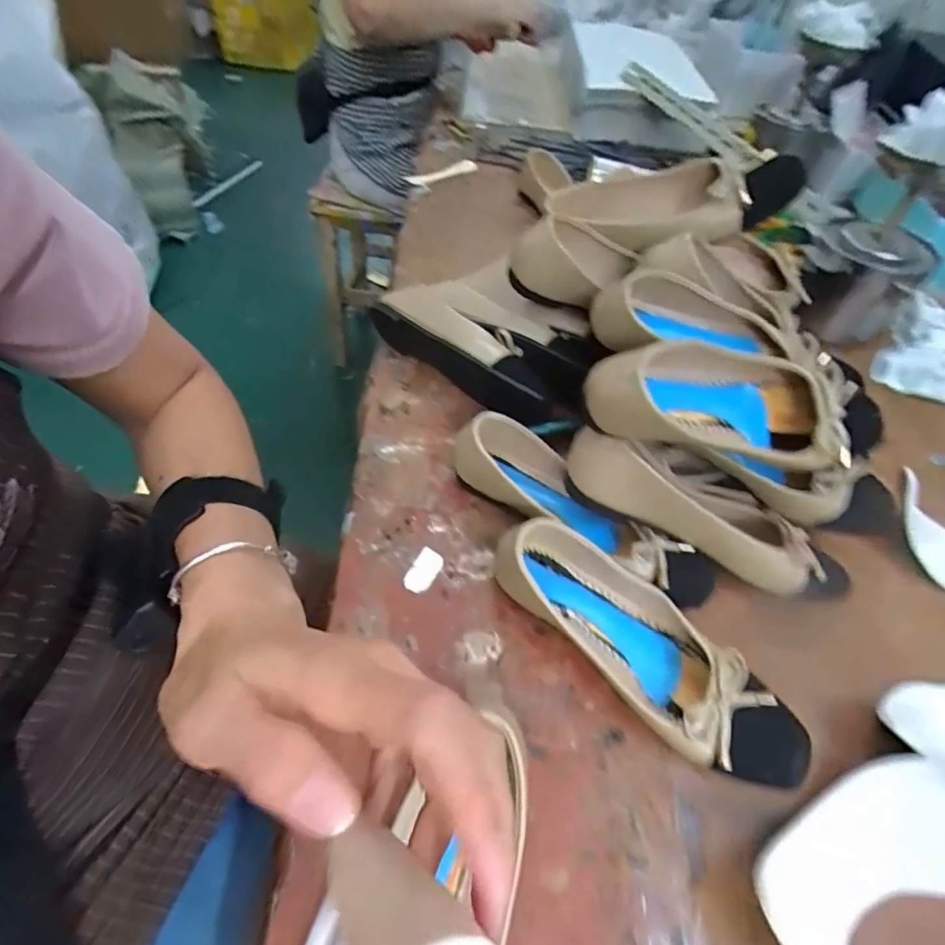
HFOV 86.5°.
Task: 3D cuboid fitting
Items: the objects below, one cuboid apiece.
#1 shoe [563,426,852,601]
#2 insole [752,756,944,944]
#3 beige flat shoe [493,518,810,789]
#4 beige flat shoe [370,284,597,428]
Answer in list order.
[{"bbox_3d":[0.197,0.033,0.411,0.247,0.070,0.077,24,52,-1],"label":"shoe"},{"bbox_3d":[0.246,0.219,0.290,0.180,0.080,0.077,-9,53,-13],"label":"insole"},{"bbox_3d":[0.123,0.122,0.372,0.243,0.058,0.089,38,58,22],"label":"beige flat shoe"},{"bbox_3d":[0.004,-0.131,0.548,0.251,0.082,0.084,28,55,16],"label":"beige flat shoe"}]

